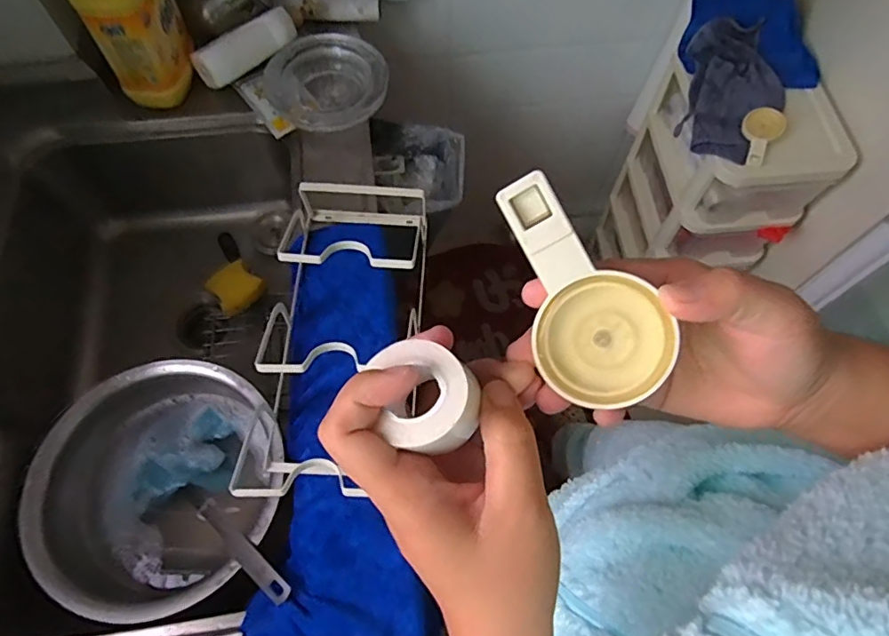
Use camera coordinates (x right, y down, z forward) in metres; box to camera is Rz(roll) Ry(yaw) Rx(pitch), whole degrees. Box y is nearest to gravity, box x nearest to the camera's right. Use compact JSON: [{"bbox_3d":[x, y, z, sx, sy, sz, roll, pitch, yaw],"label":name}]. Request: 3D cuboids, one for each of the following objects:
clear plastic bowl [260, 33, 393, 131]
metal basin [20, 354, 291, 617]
[{"bbox_3d":[-0.191,-0.361,0.846,0.191,0.061,0.186,21,66,9],"label":"clear plastic bowl"},{"bbox_3d":[-0.355,0.209,0.691,0.286,0.099,0.290,0,65,-1],"label":"metal basin"}]

